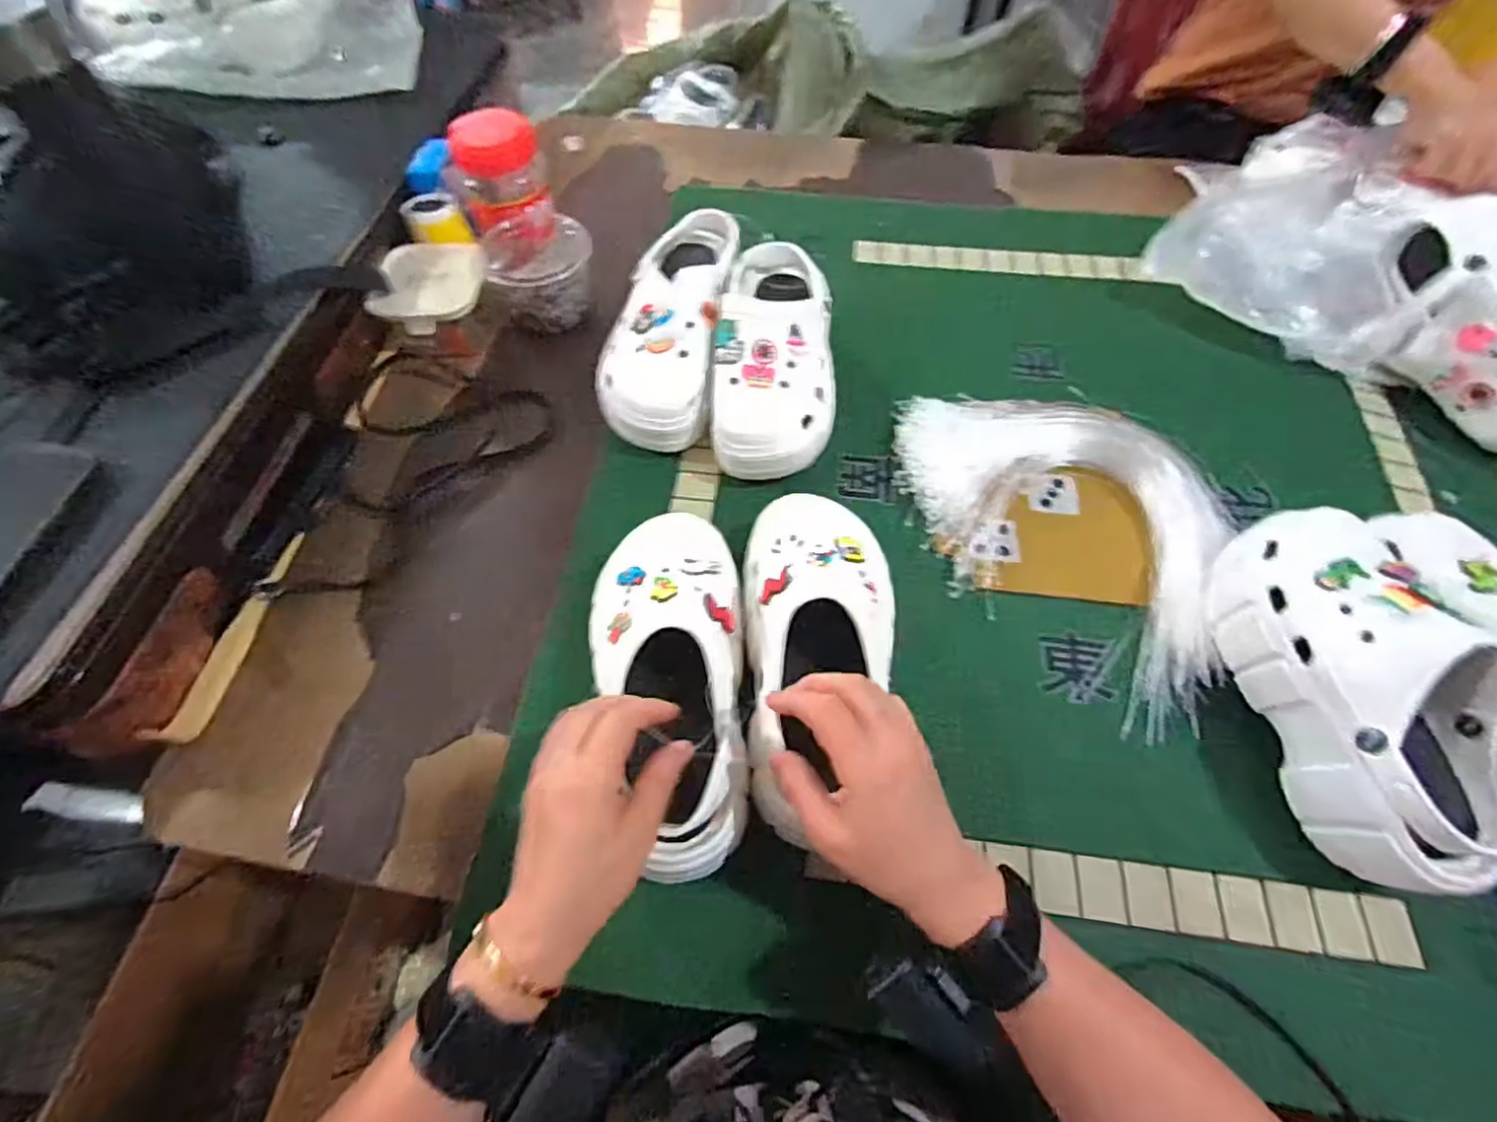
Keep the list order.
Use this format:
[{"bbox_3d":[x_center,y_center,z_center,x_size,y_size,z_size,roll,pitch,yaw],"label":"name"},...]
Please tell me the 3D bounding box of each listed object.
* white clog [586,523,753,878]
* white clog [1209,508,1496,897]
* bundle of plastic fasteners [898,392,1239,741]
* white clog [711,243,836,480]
[{"bbox_3d":[-0.051,0.078,0.457,0.108,0.085,0.253,-10,63,-6],"label":"white clog"},{"bbox_3d":[0.427,0.084,0.451,0.122,0.106,0.249,-6,61,-4],"label":"white clog"},{"bbox_3d":[0.252,-0.025,0.570,0.285,0.044,0.277,18,62,9],"label":"bundle of plastic fasteners"},{"bbox_3d":[0.025,-0.193,0.632,0.111,0.100,0.228,1,61,0],"label":"white clog"}]

